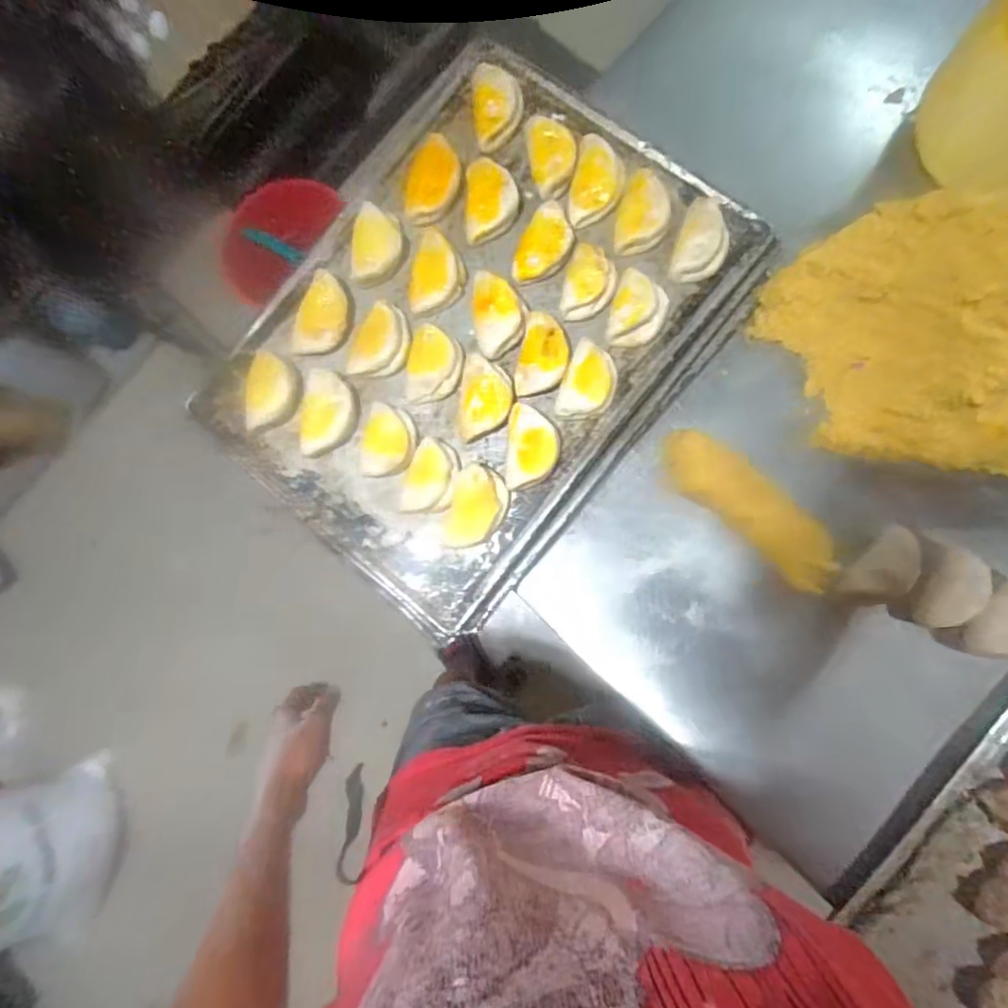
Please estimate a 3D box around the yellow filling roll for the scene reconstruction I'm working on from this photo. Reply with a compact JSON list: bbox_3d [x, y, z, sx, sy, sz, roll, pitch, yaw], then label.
[{"bbox_3d":[0.211,0.002,0.507,0.173,0.033,0.050,41,90,10],"label":"yellow filling roll"}]

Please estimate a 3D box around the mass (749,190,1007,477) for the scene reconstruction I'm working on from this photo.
[{"bbox_3d":[0.347,-0.124,0.469,0.186,0.097,0.257,-26,81,4],"label":"mass"}]

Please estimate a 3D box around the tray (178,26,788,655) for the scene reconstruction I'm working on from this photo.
[{"bbox_3d":[-0.031,-0.162,0.521,0.335,0.039,0.450,38,90,10],"label":"tray"}]

